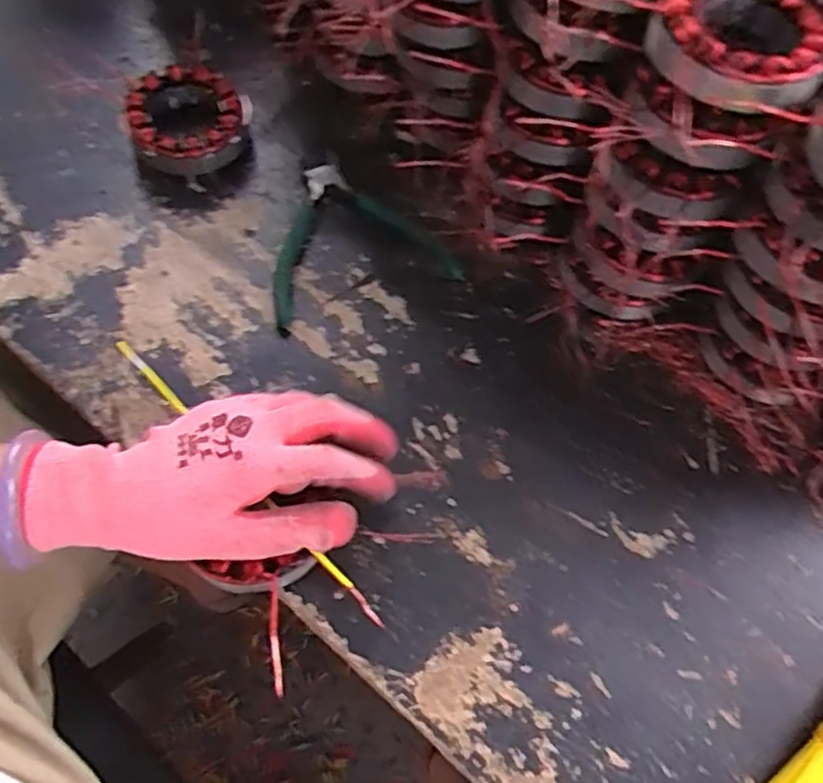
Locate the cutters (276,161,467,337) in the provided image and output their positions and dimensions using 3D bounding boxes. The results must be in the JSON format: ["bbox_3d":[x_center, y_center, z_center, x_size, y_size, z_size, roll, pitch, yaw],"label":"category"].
[{"bbox_3d":[-0.051,-0.113,0.497,0.131,0.010,0.123,-21,68,-12],"label":"cutters"}]

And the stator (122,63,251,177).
[{"bbox_3d":[-0.166,-0.205,0.520,0.086,0.032,0.087,1,66,-2],"label":"stator"}]

